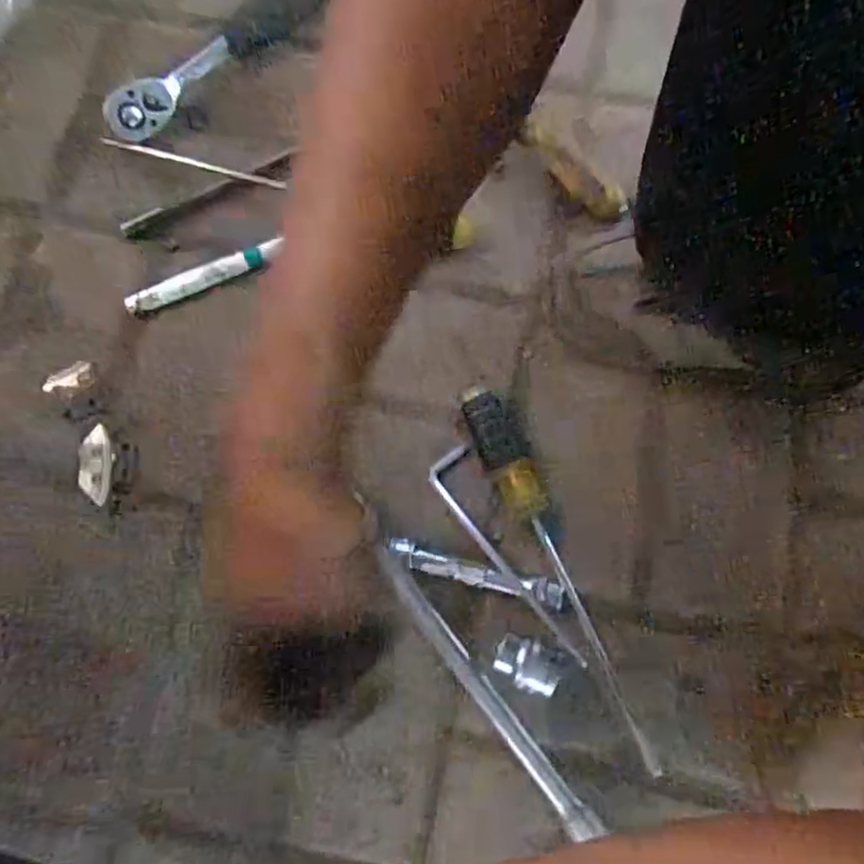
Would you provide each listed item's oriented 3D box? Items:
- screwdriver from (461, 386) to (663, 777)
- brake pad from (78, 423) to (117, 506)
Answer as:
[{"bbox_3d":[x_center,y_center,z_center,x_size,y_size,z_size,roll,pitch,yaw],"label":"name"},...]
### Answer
[{"bbox_3d":[0.087,0.095,0.475,0.032,0.025,0.282,-22,78,-4],"label":"screwdriver"},{"bbox_3d":[-0.258,0.024,0.515,0.025,0.006,0.059,-2,77,1],"label":"brake pad"}]

